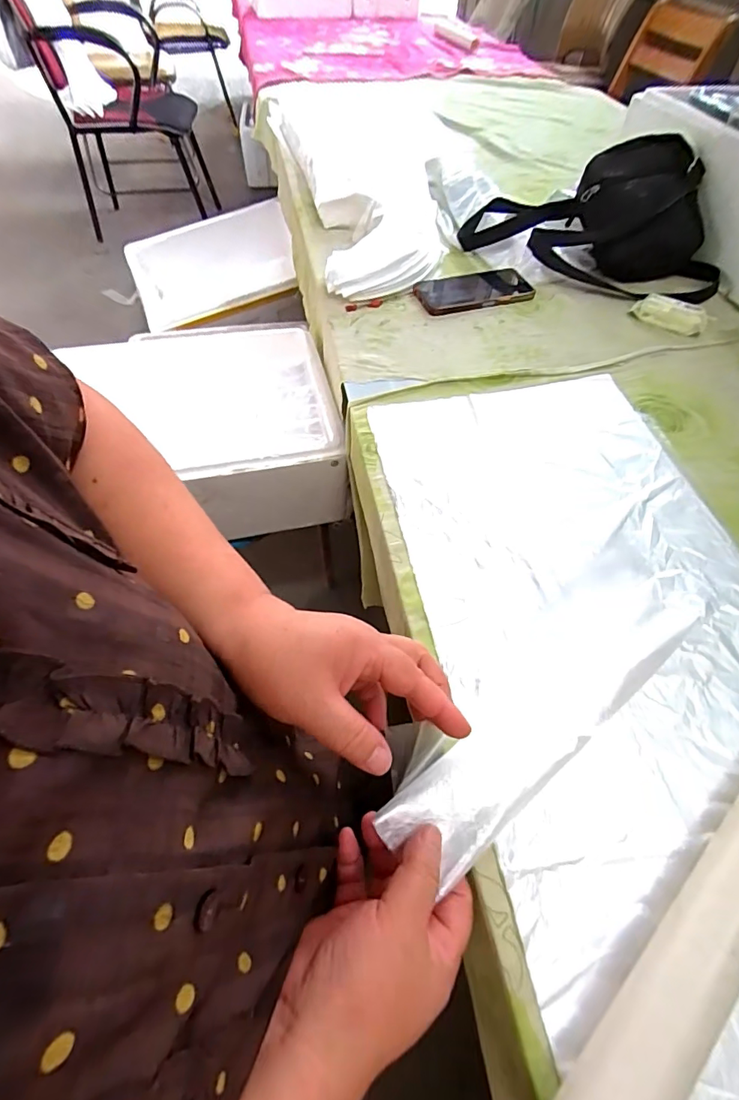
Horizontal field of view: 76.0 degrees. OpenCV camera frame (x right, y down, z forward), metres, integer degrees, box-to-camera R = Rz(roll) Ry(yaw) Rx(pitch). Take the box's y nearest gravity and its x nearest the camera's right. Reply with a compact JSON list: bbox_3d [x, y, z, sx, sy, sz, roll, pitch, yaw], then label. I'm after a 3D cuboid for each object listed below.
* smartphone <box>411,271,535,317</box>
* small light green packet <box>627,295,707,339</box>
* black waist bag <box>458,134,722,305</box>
[{"bbox_3d":[0.155,-0.386,0.701,0.169,0.010,0.089,-13,58,-10],"label":"smartphone"},{"bbox_3d":[0.412,-0.325,0.647,0.092,0.017,0.054,32,61,18],"label":"small light green packet"},{"bbox_3d":[0.337,-0.506,0.706,0.396,0.119,0.207,26,59,14],"label":"black waist bag"}]

